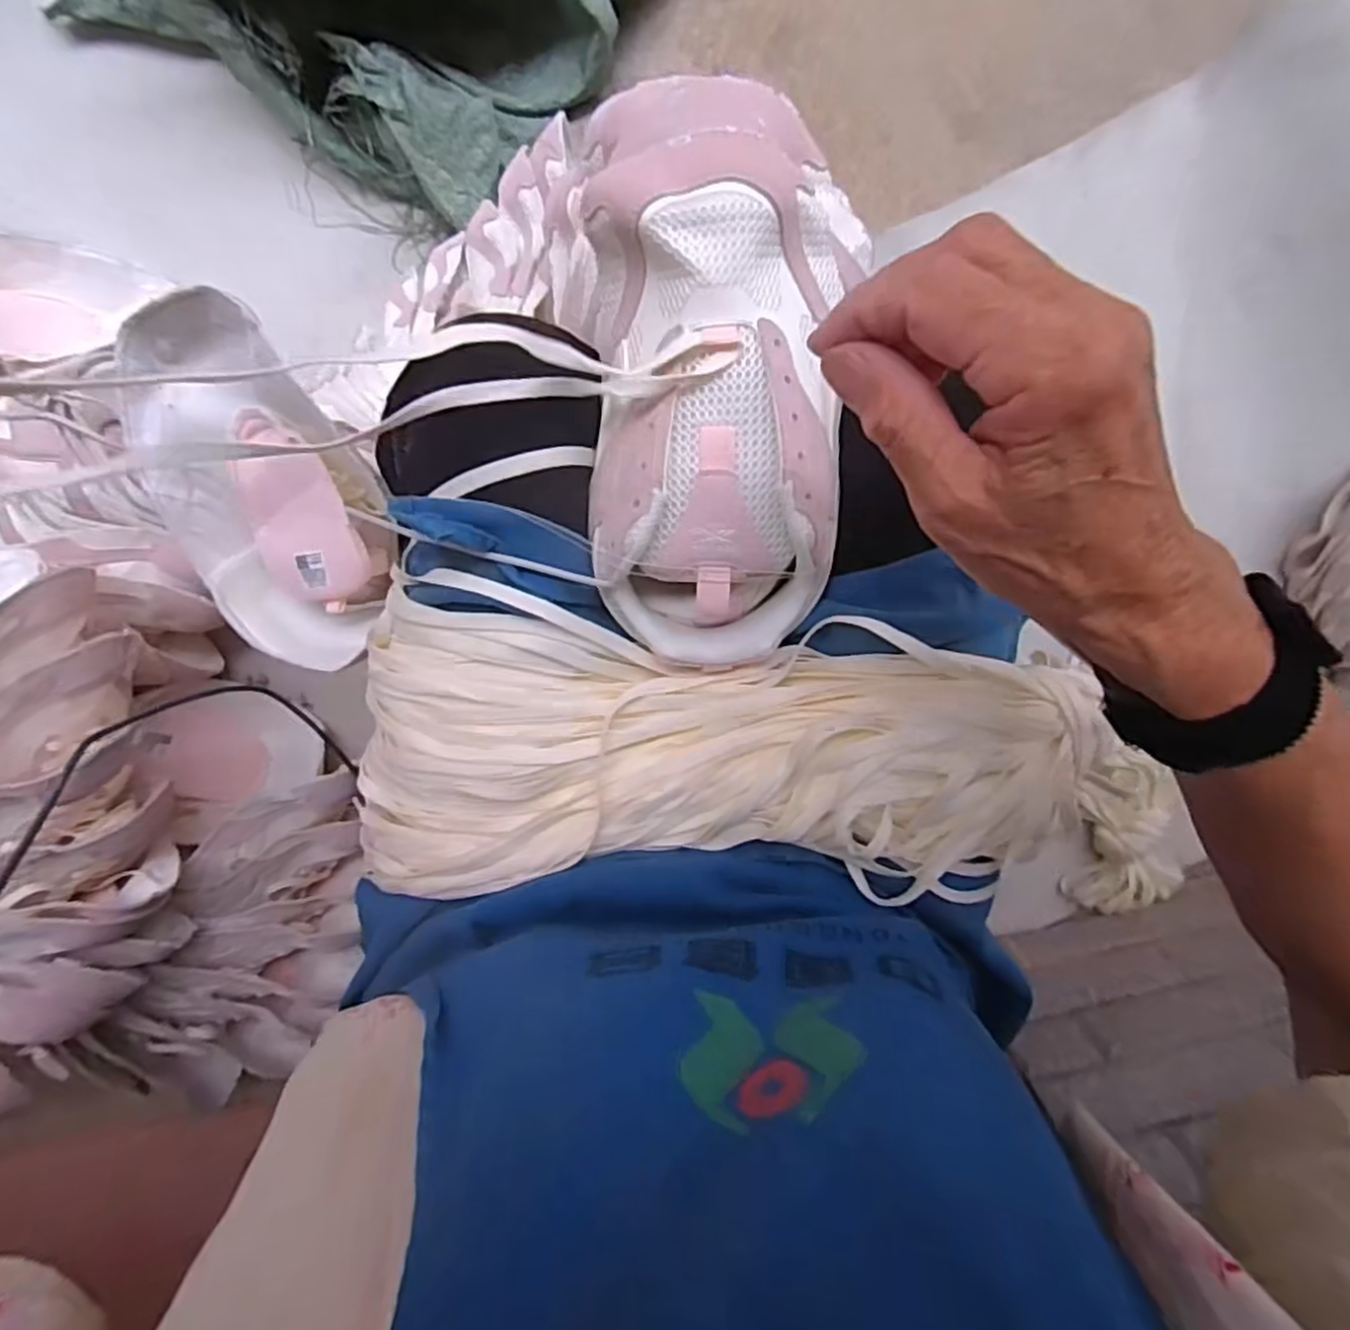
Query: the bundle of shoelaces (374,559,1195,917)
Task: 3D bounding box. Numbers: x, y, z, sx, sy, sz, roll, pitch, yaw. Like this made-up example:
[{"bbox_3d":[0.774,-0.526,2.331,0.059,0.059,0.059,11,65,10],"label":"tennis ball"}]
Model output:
[{"bbox_3d":[0.037,0.060,0.366,0.405,0.049,0.165,6,101,-1],"label":"bundle of shoelaces"}]

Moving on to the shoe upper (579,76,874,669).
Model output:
[{"bbox_3d":[0.023,-0.133,0.339,0.121,0.066,0.261,0,100,-1],"label":"shoe upper"}]

